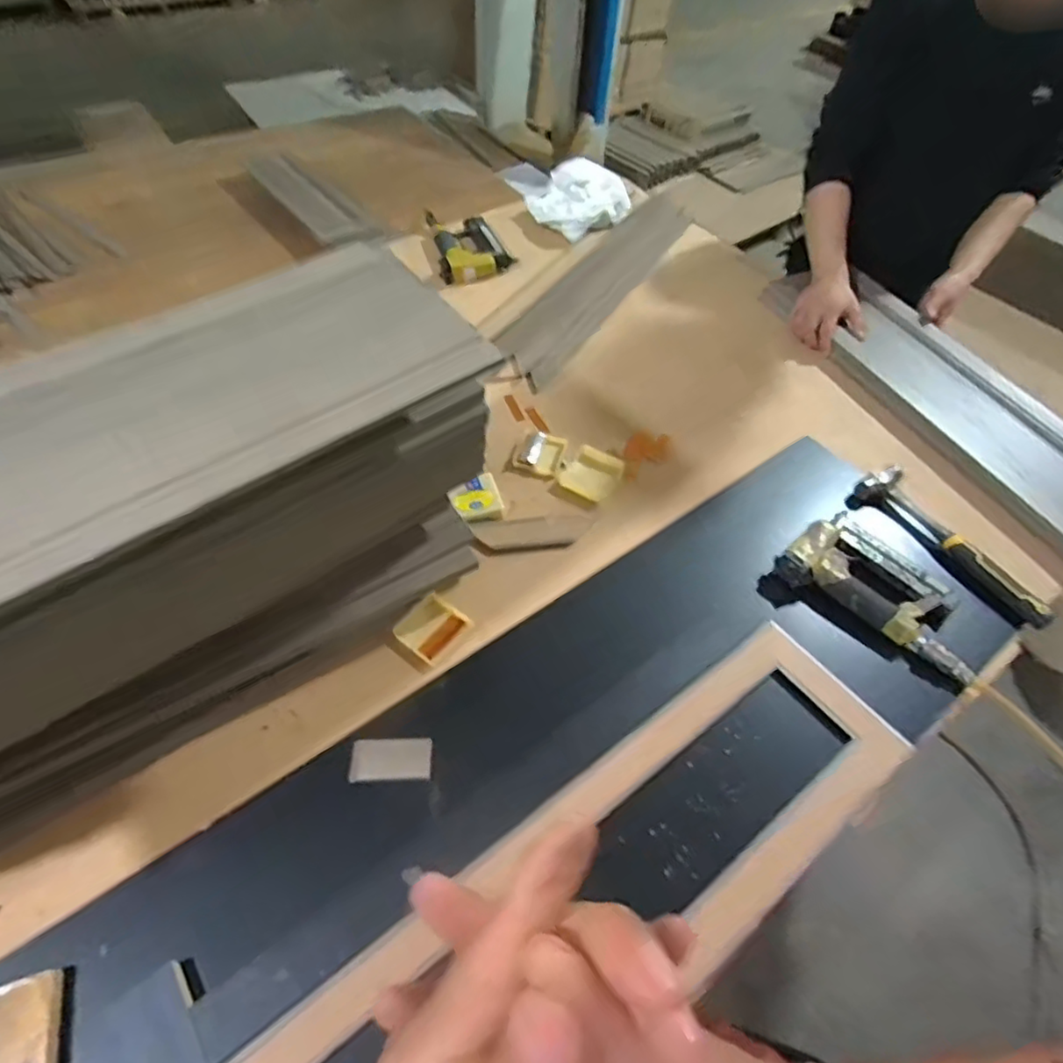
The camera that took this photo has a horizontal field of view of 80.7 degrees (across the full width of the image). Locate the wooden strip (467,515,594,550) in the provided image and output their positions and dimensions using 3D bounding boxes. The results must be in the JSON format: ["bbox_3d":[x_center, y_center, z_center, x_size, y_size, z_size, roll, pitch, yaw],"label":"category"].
[{"bbox_3d":[0.003,-0.002,0.832,0.157,0.006,0.046,-6,55,-9],"label":"wooden strip"}]

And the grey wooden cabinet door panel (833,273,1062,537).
[{"bbox_3d":[0.720,-0.207,1.007,0.208,0.039,0.563,-20,58,-18],"label":"grey wooden cabinet door panel"}]

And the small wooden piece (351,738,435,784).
[{"bbox_3d":[-0.143,0.235,0.644,0.079,0.012,0.043,-1,54,-5],"label":"small wooden piece"}]

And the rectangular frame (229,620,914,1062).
[{"bbox_3d":[0.082,0.330,0.582,0.677,0.014,0.194,-30,62,-23],"label":"rectangular frame"}]

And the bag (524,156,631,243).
[{"bbox_3d":[0.085,-0.704,1.309,0.179,0.078,0.203,-32,62,-24],"label":"bag"}]

